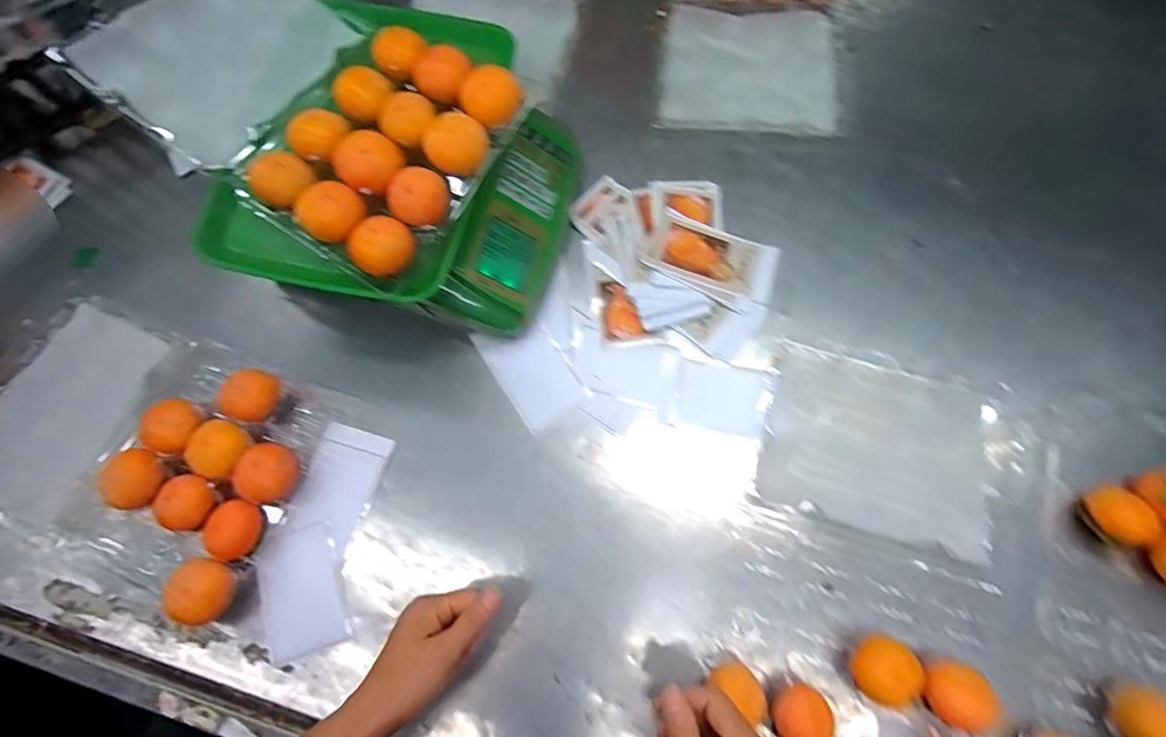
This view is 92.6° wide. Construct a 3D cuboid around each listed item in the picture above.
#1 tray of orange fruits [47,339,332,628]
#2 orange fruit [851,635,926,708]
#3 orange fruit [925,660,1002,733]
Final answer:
[{"bbox_3d":[-0.361,0.090,0.508,0.199,0.043,0.222,19,74,8],"label":"tray of orange fruits"},{"bbox_3d":[0.235,0.236,0.436,0.045,0.043,0.048,-42,75,-10],"label":"orange fruit"},{"bbox_3d":[0.292,0.252,0.430,0.052,0.036,0.048,29,76,11],"label":"orange fruit"}]

